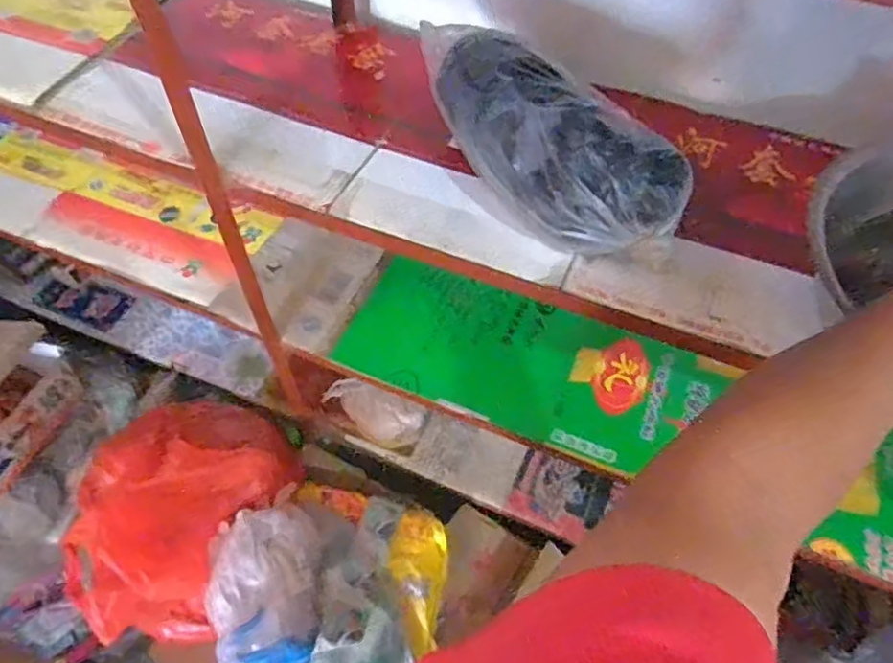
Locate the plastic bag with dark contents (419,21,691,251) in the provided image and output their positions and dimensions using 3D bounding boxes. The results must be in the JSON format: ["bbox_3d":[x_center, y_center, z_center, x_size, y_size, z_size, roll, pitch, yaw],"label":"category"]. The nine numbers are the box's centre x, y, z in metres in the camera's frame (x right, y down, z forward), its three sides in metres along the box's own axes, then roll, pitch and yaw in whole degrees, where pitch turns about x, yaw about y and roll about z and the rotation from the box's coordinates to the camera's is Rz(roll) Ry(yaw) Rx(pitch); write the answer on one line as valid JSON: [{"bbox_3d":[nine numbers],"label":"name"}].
[{"bbox_3d":[0.076,-0.184,0.584,0.110,0.113,0.317,-30,59,-21],"label":"plastic bag with dark contents"}]

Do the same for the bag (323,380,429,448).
[{"bbox_3d":[-0.130,0.142,1.070,0.181,0.071,0.074,17,55,11],"label":"bag"}]

